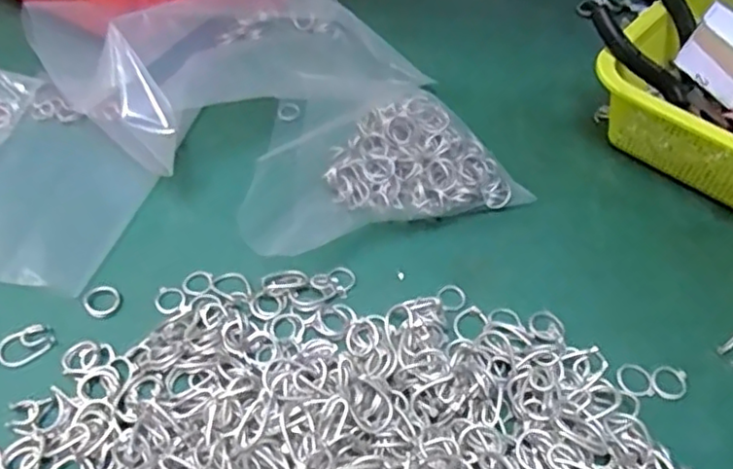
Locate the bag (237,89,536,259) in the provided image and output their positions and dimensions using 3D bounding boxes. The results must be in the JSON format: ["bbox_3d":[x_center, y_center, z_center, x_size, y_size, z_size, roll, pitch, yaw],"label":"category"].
[{"bbox_3d":[0.005,-0.051,0.458,0.193,0.041,0.117,-12,52,-12],"label":"bag"}]

